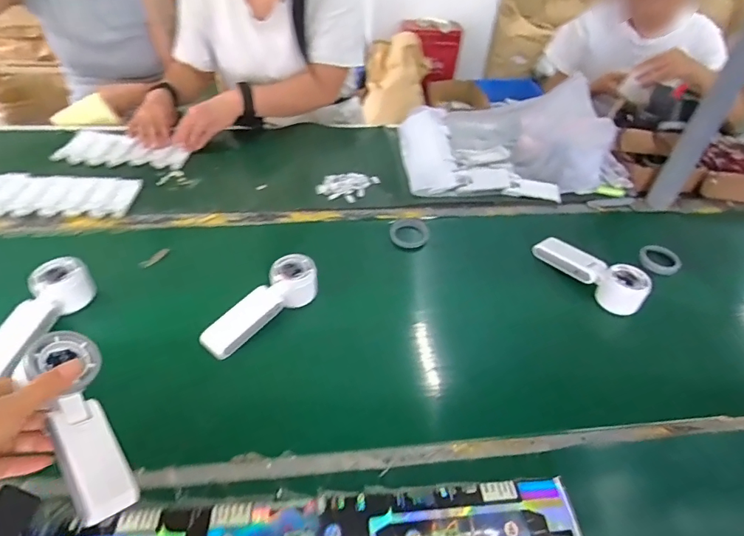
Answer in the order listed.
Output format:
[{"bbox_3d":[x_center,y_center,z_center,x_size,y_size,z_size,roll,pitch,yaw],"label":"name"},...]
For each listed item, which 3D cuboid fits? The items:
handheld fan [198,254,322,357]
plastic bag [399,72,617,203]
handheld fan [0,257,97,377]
[{"bbox_3d":[-0.145,0.043,0.590,0.056,0.043,0.168,36,52,28],"label":"handheld fan"},{"bbox_3d":[0.262,-0.270,0.910,0.390,0.092,0.330,2,44,-4],"label":"plastic bag"},{"bbox_3d":[-0.411,0.060,0.551,0.056,0.045,0.167,7,44,2],"label":"handheld fan"}]

